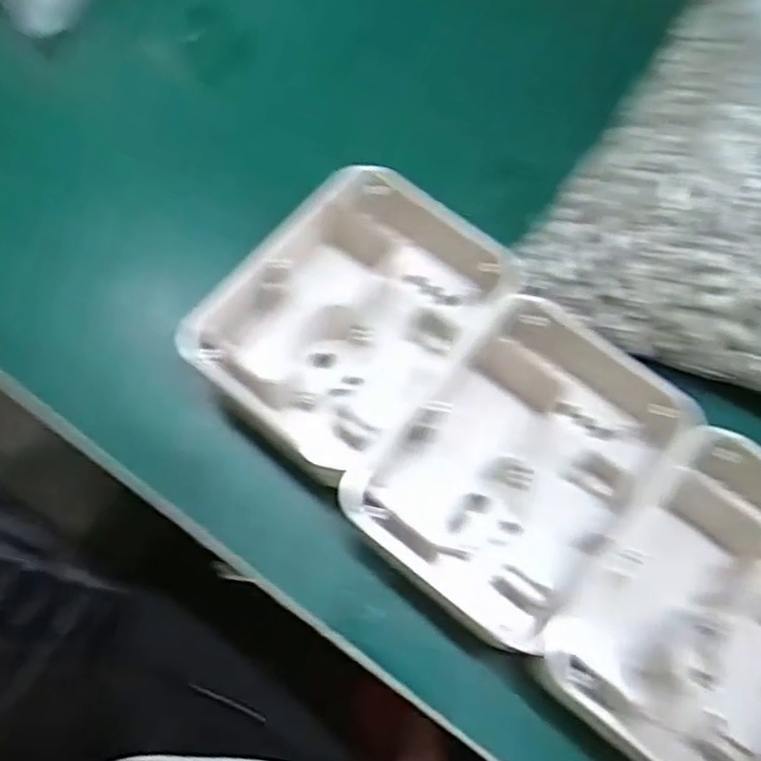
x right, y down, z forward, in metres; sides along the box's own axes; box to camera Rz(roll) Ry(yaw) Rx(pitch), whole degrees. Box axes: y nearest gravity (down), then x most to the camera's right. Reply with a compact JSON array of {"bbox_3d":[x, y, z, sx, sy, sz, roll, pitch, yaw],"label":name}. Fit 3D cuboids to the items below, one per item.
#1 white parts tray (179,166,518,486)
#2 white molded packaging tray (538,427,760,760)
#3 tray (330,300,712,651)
[{"bbox_3d":[-0.012,-0.030,0.326,0.100,0.040,0.131,35,73,12],"label":"white parts tray"},{"bbox_3d":[0.139,0.091,0.283,0.102,0.031,0.129,34,72,12],"label":"white molded packaging tray"},{"bbox_3d":[0.062,0.035,0.307,0.102,0.043,0.142,39,73,13],"label":"tray"}]

